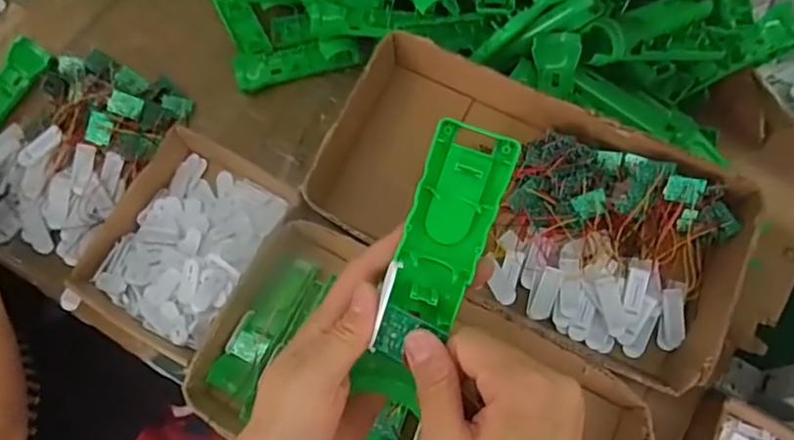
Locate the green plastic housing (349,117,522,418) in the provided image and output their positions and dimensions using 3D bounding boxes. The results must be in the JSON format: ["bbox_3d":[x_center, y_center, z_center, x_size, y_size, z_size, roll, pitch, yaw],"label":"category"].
[{"bbox_3d":[0.019,0.024,0.306,0.040,0.025,0.146,21,97,8],"label":"green plastic housing"}]

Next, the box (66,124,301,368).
[{"bbox_3d":[-0.233,0.028,0.667,0.171,0.055,0.238,29,72,10],"label":"box"}]

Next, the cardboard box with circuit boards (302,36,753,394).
[{"bbox_3d":[0.130,-0.013,0.630,0.435,0.093,0.224,28,72,10],"label":"cardboard box with circuit boards"}]

